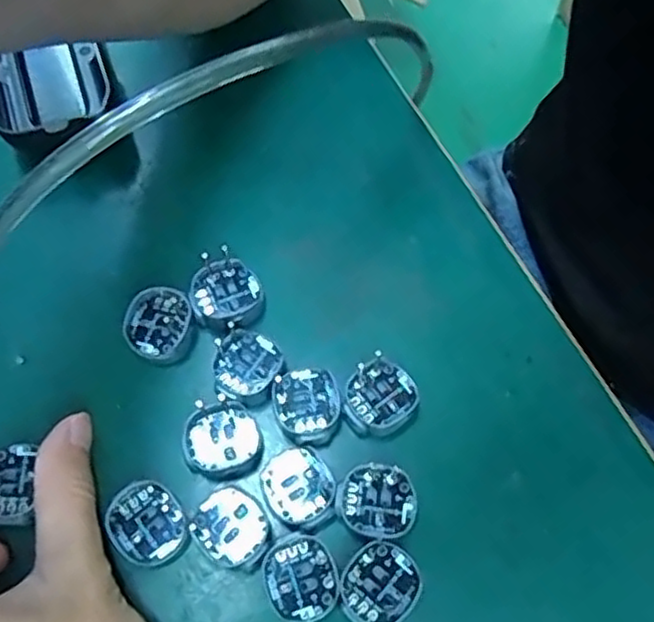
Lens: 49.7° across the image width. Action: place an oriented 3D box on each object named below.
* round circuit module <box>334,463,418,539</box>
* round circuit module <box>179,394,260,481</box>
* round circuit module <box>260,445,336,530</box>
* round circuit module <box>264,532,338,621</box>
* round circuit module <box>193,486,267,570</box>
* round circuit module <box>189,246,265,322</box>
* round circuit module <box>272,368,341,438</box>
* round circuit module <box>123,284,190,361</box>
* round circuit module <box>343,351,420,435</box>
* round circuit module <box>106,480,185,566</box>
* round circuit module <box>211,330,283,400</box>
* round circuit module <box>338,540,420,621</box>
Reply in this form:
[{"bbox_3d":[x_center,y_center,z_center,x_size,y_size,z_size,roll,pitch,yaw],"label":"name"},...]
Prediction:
[{"bbox_3d":[0.018,0.067,0.249,0.027,0.004,0.025,0,66,0],"label":"round circuit module"},{"bbox_3d":[-0.039,0.048,0.261,0.030,0.004,0.027,32,70,13],"label":"round circuit module"},{"bbox_3d":[-0.010,0.063,0.252,0.024,0.004,0.027,-35,71,-14],"label":"round circuit module"},{"bbox_3d":[-0.009,0.090,0.238,0.023,0.004,0.028,-13,67,-6],"label":"round circuit module"},{"bbox_3d":[-0.033,0.075,0.247,0.024,0.004,0.026,0,66,0],"label":"round circuit module"},{"bbox_3d":[-0.042,-0.010,0.286,0.028,0.009,0.029,0,66,0],"label":"round circuit module"},{"bbox_3d":[-0.007,0.033,0.264,0.024,0.004,0.027,-10,67,-5],"label":"round circuit module"},{"bbox_3d":[-0.067,0.005,0.281,0.024,0.010,0.028,22,68,9],"label":"round circuit module"},{"bbox_3d":[0.019,0.033,0.269,0.027,0.007,0.026,0,66,0],"label":"round circuit module"},{"bbox_3d":[-0.063,0.073,0.246,0.024,0.004,0.028,-36,71,-15],"label":"round circuit module"},{"bbox_3d":[-0.031,0.020,0.271,0.027,0.004,0.026,0,66,0],"label":"round circuit module"},{"bbox_3d":[0.018,0.092,0.237,0.028,0.004,0.024,-34,71,-14],"label":"round circuit module"}]

